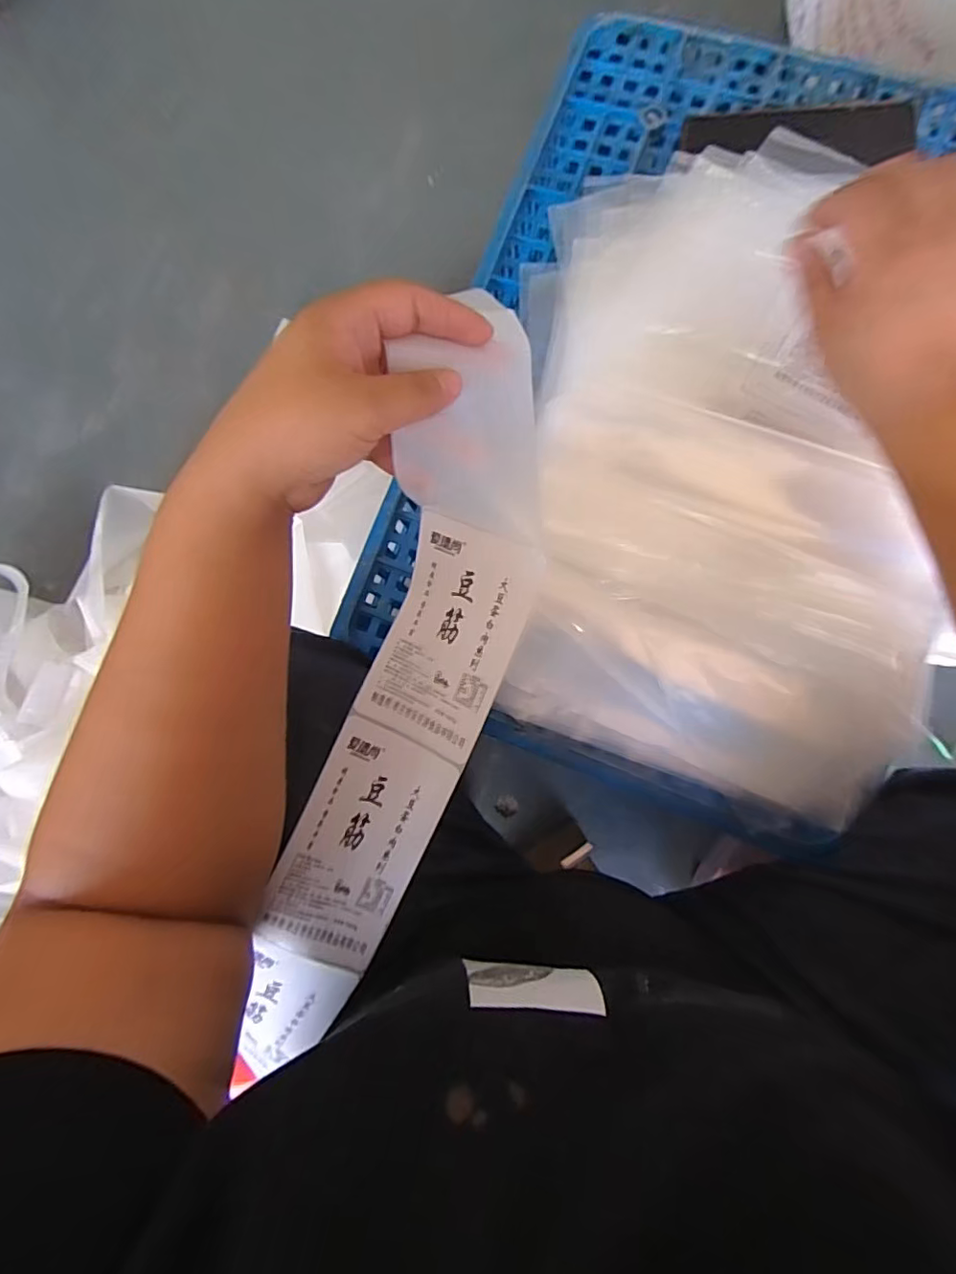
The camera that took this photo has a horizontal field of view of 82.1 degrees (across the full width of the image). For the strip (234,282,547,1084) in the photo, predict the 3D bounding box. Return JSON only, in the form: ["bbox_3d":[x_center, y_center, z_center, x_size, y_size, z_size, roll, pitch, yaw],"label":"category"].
[{"bbox_3d":[-0.039,0.045,0.296,0.077,0.069,0.410,20,98,7],"label":"strip"}]

